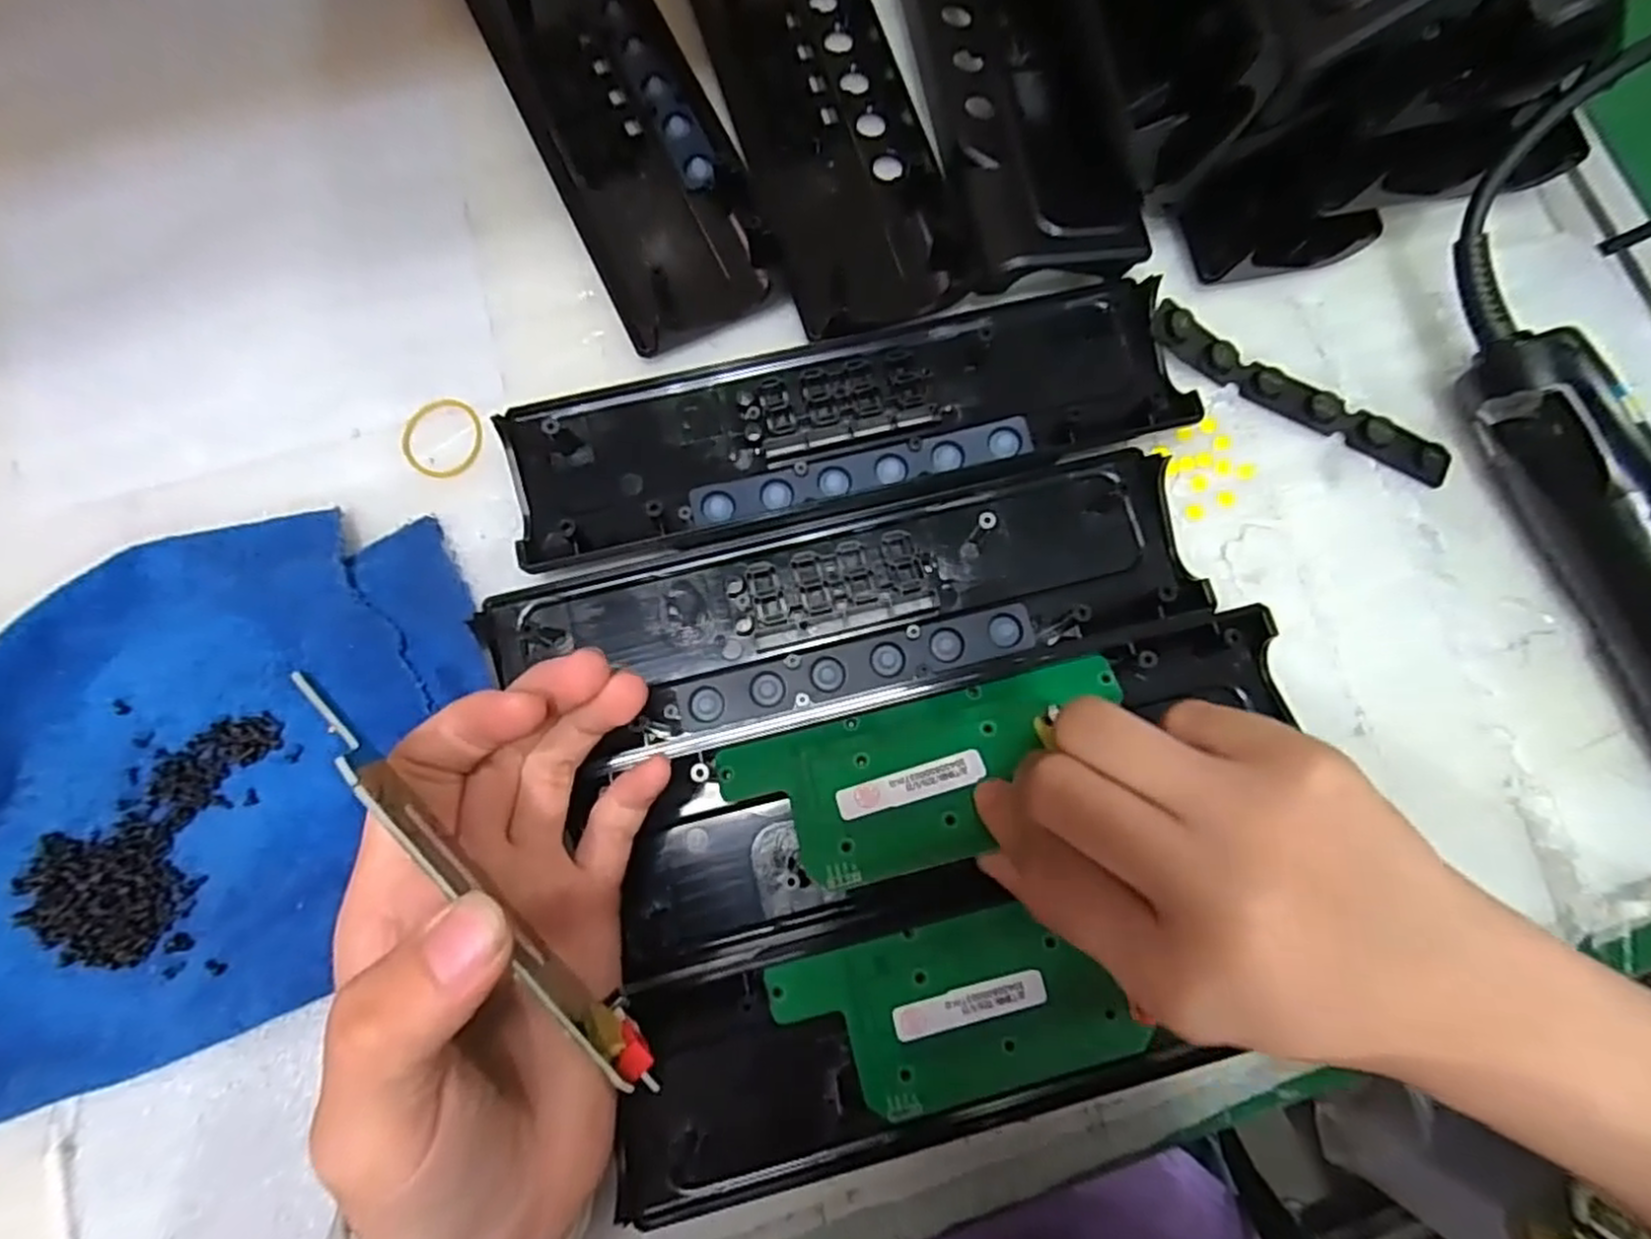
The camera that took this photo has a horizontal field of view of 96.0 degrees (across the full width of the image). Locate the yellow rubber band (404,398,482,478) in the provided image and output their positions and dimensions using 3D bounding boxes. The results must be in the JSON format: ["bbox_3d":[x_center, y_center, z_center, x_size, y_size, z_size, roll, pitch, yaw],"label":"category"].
[{"bbox_3d":[-0.145,-0.069,0.279,0.029,0.004,0.030,0,77,-1],"label":"yellow rubber band"}]

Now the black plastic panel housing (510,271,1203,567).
[{"bbox_3d":[0.009,-0.074,0.276,0.244,0.014,0.062,-13,78,-4],"label":"black plastic panel housing"}]

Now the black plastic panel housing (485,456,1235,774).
[{"bbox_3d":[0.010,-0.003,0.264,0.240,0.013,0.066,-14,78,-4],"label":"black plastic panel housing"}]

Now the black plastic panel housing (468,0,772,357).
[{"bbox_3d":[-0.093,-0.219,0.299,0.065,0.024,0.231,-25,79,-7],"label":"black plastic panel housing"}]

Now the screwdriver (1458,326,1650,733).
[{"bbox_3d":[0.287,0.002,0.256,0.030,0.037,0.215,-19,78,-6],"label":"screwdriver"}]

